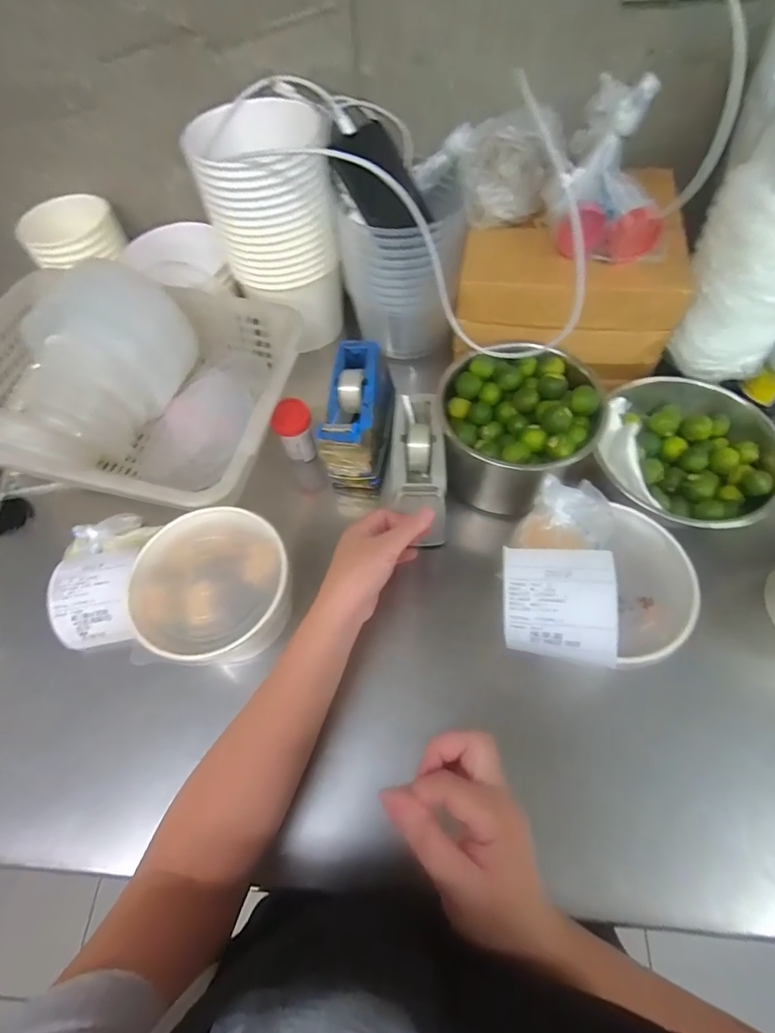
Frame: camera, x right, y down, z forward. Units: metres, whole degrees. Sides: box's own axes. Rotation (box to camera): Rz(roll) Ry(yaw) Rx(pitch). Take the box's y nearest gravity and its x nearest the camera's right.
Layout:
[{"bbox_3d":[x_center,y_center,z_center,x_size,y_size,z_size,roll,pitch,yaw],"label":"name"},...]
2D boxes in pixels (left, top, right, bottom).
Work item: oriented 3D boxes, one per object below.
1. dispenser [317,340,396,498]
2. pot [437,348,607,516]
[{"bbox_3d":[-0.027,-0.106,0.508,0.062,0.098,0.126,7,62,8],"label":"dispenser"},{"bbox_3d":[0.123,-0.083,0.474,0.146,0.114,0.144,-2,61,3],"label":"pot"}]

